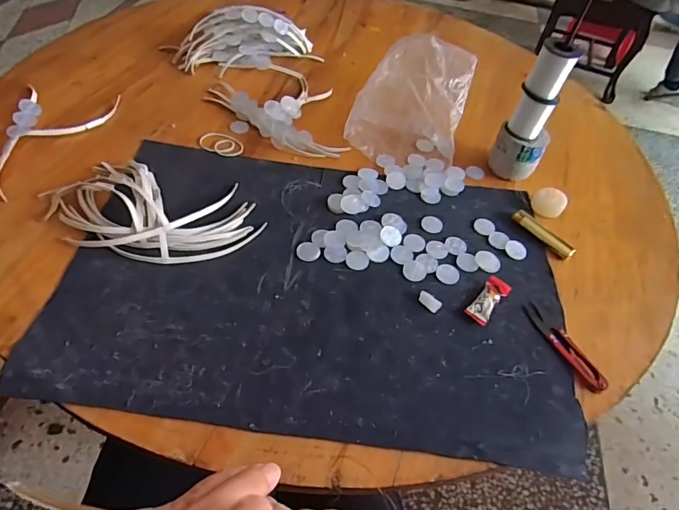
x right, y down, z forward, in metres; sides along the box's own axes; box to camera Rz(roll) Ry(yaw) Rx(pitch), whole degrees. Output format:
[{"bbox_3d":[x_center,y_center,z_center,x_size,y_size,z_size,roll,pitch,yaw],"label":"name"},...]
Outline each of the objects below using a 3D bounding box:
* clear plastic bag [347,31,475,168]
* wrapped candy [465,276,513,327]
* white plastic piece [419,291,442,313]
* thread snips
[{"bbox_3d":[0.107,-0.227,0.672,0.147,0.073,0.214,16,50,6],"label":"clear plastic bag"},{"bbox_3d":[0.158,0.048,0.491,0.025,0.007,0.062,35,54,21],"label":"wrapped candy"},{"bbox_3d":[0.094,0.049,0.482,0.024,0.007,0.014,32,56,18],"label":"white plastic piece"},{"bbox_3d":[0.228,0.090,0.467,0.024,0.006,0.105,-18,55,-22],"label":"thread snips"}]

